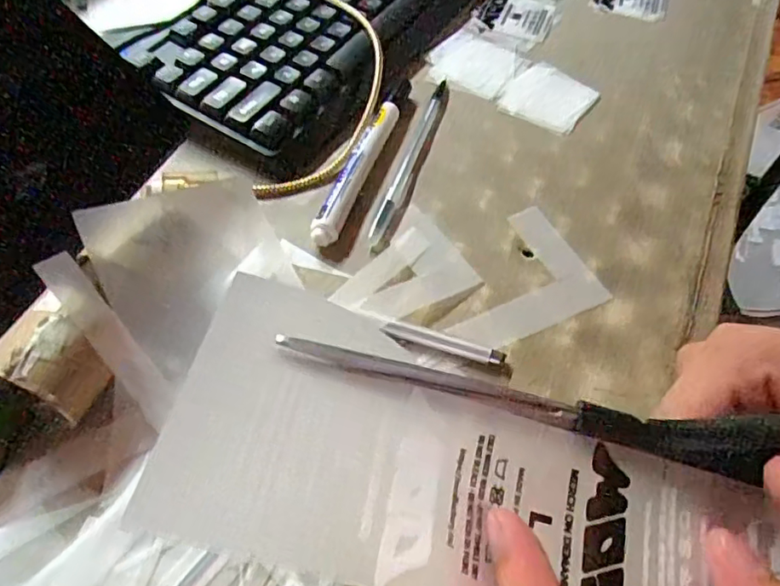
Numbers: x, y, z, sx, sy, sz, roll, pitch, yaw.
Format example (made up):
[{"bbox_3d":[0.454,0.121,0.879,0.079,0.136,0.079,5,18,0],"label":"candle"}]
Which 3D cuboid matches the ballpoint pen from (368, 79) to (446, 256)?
[{"bbox_3d":[0.013,-0.086,0.347,0.008,0.007,0.155,16,57,7],"label":"ballpoint pen"}]

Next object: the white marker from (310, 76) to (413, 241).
[{"bbox_3d":[-0.013,-0.086,0.340,0.016,0.013,0.146,18,57,8],"label":"white marker"}]

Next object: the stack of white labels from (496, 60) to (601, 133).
[{"bbox_3d":[0.106,-0.132,0.381,0.055,0.004,0.059,34,60,18],"label":"stack of white labels"}]

